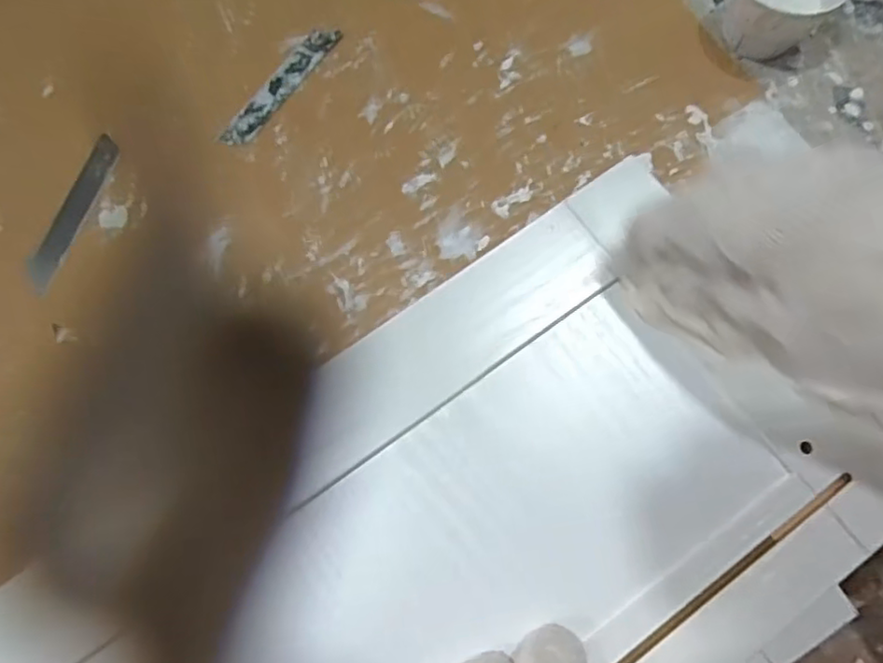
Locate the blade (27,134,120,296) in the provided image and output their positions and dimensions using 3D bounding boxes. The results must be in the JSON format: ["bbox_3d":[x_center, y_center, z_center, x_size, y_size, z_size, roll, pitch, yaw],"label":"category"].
[{"bbox_3d":[-0.209,-0.069,0.370,0.017,0.004,0.097,18,74,7],"label":"blade"}]

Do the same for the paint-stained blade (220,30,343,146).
[{"bbox_3d":[-0.095,-0.148,0.387,0.018,0.004,0.096,33,77,11],"label":"paint-stained blade"}]

